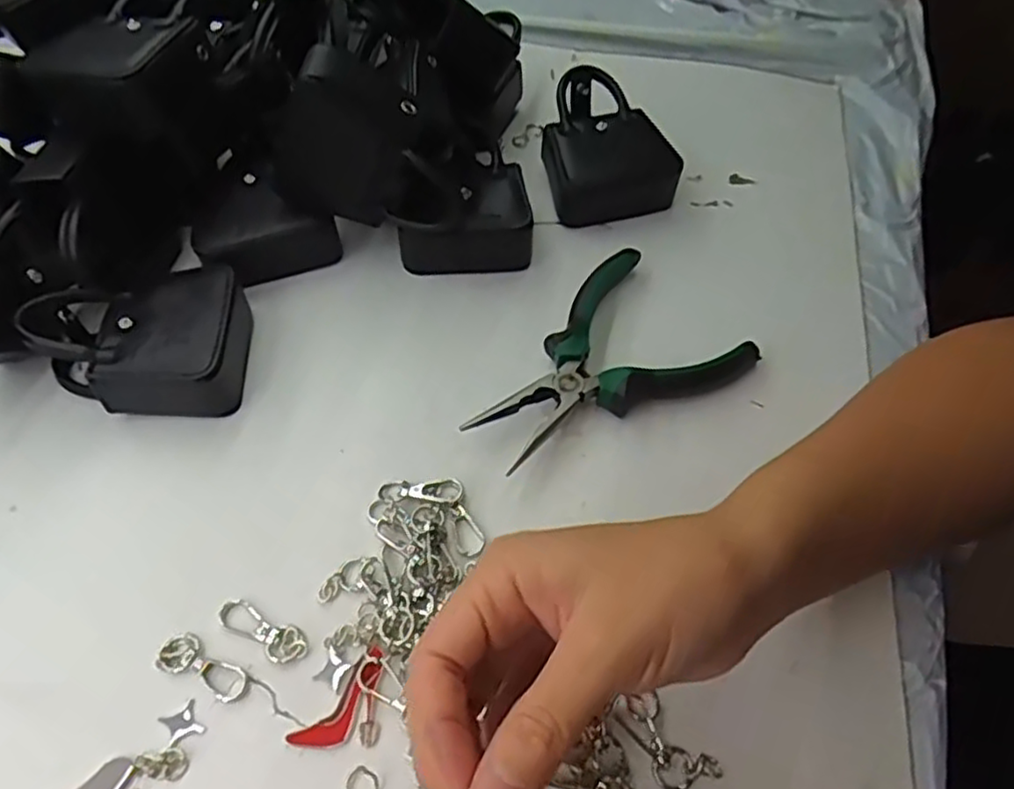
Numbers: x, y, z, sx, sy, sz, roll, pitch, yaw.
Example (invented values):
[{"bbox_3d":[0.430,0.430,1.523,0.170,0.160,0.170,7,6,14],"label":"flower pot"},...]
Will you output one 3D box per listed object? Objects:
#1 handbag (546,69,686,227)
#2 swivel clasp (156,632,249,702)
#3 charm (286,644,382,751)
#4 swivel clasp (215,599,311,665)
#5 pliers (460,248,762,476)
[{"bbox_3d":[0.062,-0.158,0.448,0.077,0.042,0.095,-6,55,-7],"label":"handbag"},{"bbox_3d":[-0.125,0.111,0.287,0.041,0.004,0.016,25,57,14],"label":"swivel clasp"},{"bbox_3d":[-0.064,0.123,0.278,0.017,0.007,0.045,36,60,21],"label":"charm"},{"bbox_3d":[-0.102,0.099,0.296,0.040,0.004,0.015,28,58,16],"label":"swivel clasp"},{"bbox_3d":[0.047,-0.013,0.368,0.147,0.023,0.094,-33,62,-23],"label":"pliers"}]

